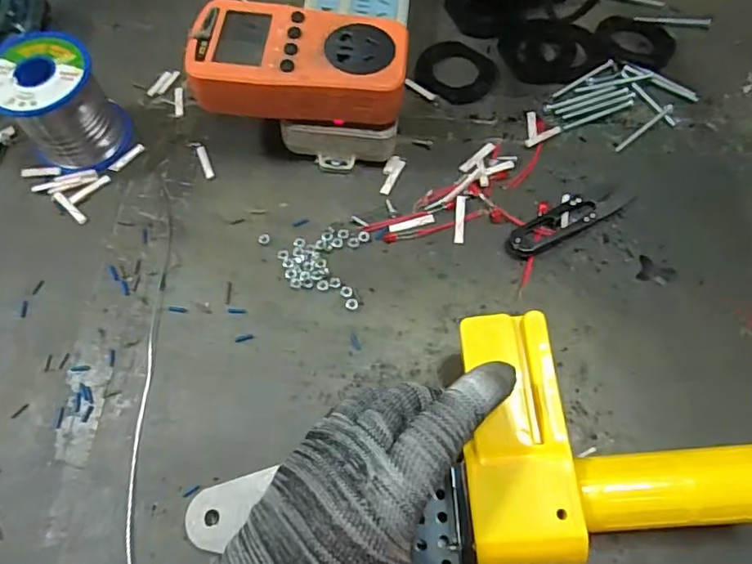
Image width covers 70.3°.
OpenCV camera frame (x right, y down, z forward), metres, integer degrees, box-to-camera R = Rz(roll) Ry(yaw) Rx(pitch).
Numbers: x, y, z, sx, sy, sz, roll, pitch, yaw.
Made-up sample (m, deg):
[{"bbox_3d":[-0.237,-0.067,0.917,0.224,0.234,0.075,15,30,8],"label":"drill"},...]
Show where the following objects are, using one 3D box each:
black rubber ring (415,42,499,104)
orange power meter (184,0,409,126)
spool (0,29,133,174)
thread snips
[{"bbox_3d":[0.061,-0.159,0.403,0.060,0.008,0.051,4,66,2],"label":"black rubber ring"},{"bbox_3d":[-0.045,-0.134,0.328,0.125,0.030,0.067,3,66,2],"label":"orange power meter"},{"bbox_3d":[-0.209,-0.116,0.355,0.063,0.063,0.063,0,66,1],"label":"spool"},{"bbox_3d":[0.124,-0.041,0.344,0.089,0.011,0.021,-26,68,-10],"label":"thread snips"}]

